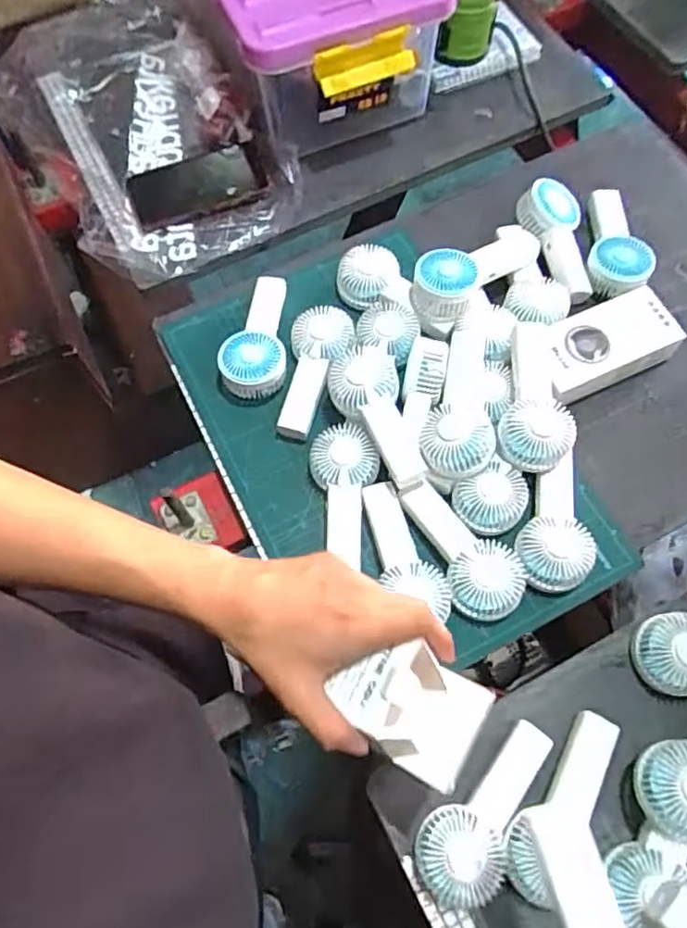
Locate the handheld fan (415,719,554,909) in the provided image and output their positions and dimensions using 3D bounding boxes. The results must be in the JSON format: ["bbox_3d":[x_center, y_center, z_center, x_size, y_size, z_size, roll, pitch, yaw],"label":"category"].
[{"bbox_3d":[0.116,0.268,0.493,0.144,0.032,0.064,-40,72,-14],"label":"handheld fan"}]

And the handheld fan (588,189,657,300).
[{"bbox_3d":[0.293,-0.237,0.691,0.064,0.038,0.158,4,67,3],"label":"handheld fan"}]

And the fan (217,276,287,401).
[{"bbox_3d":[-0.087,-0.130,0.664,0.062,0.044,0.137,1,54,2],"label":"fan"}]

